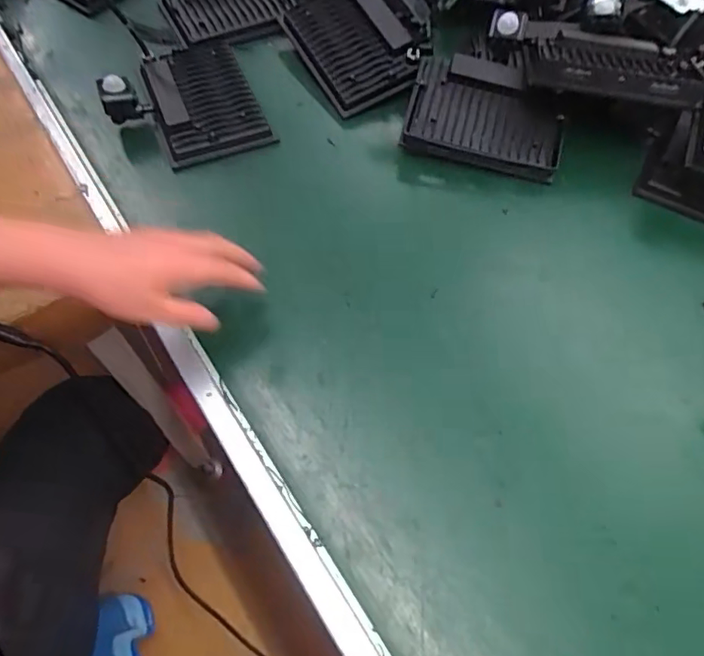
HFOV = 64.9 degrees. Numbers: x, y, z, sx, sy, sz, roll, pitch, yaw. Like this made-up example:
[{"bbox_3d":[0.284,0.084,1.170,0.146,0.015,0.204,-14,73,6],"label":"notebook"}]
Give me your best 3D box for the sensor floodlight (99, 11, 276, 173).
[{"bbox_3d":[-0.202,-0.277,0.653,0.167,0.070,0.178,-22,64,-13],"label":"sensor floodlight"}]

